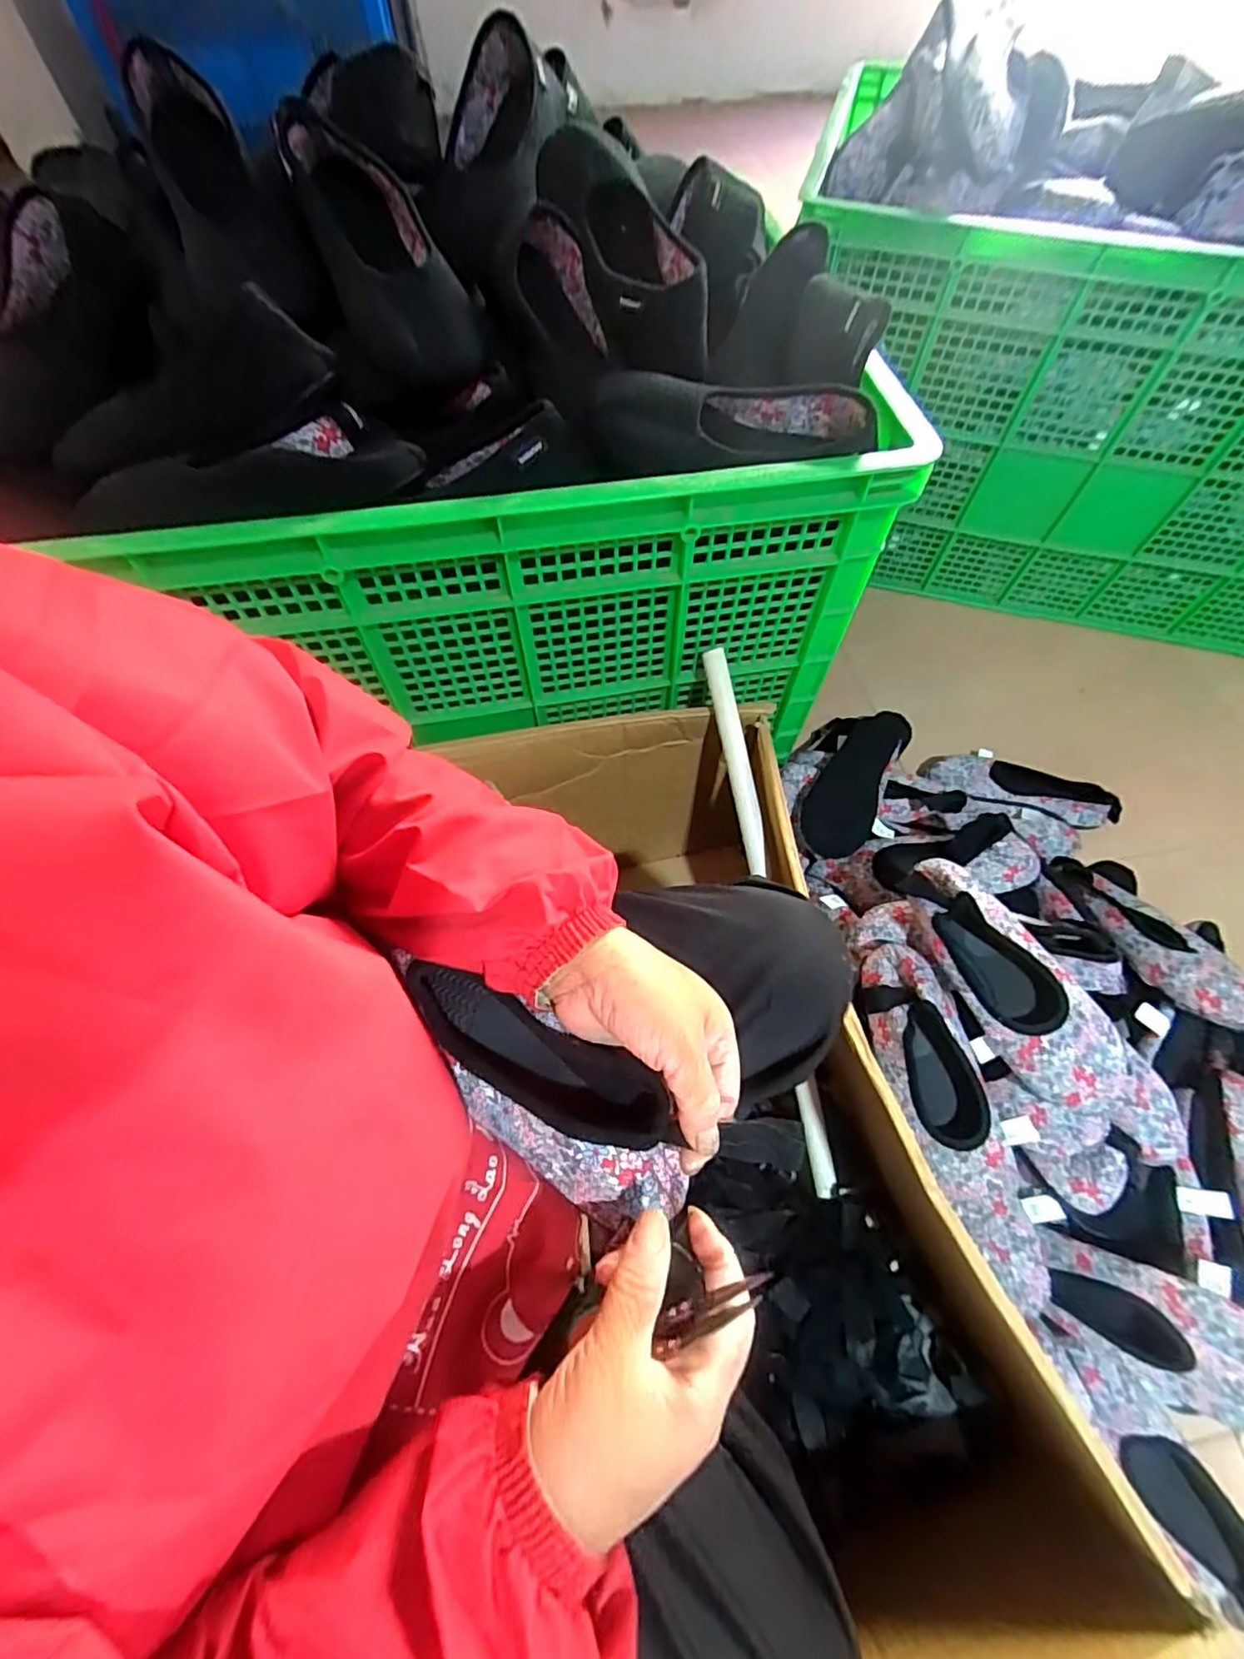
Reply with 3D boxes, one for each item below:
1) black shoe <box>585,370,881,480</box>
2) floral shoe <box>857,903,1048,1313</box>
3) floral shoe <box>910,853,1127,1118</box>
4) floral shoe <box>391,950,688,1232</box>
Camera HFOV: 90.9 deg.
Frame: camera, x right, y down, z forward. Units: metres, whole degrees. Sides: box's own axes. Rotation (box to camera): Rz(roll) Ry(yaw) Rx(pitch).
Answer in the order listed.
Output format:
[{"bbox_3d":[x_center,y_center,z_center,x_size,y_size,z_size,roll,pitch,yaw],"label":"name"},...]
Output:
[{"bbox_3d":[0.090,-0.338,0.519,0.244,0.058,0.092,5,62,3],"label":"black shoe"},{"bbox_3d":[0.293,0.237,0.578,0.078,0.058,0.252,-14,76,-7],"label":"floral shoe"},{"bbox_3d":[0.380,0.143,0.587,0.117,0.062,0.263,-30,65,-15],"label":"floral shoe"},{"bbox_3d":[-0.053,0.138,0.347,0.197,0.050,0.070,30,66,24],"label":"floral shoe"}]

